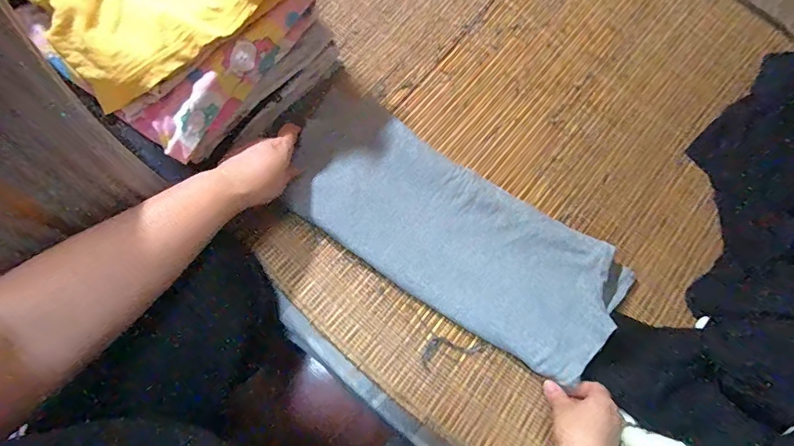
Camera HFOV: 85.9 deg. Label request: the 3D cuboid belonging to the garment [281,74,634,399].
[{"bbox_3d":[0.064,0.006,0.531,0.437,0.037,0.182,35,77,6],"label":"garment"}]

